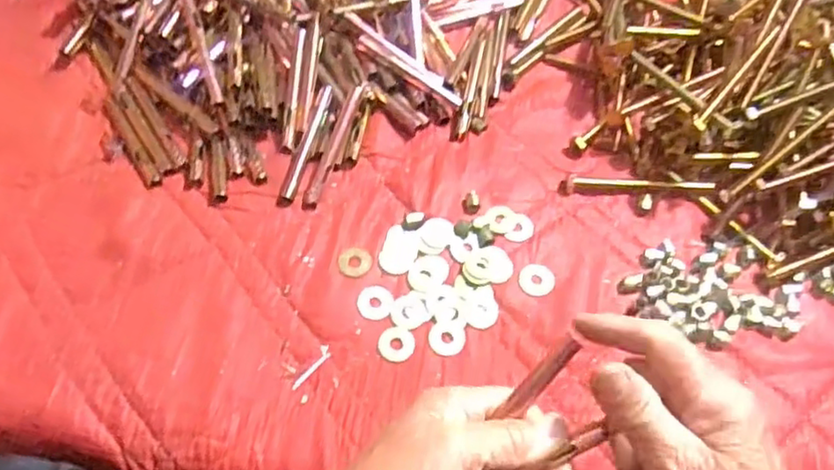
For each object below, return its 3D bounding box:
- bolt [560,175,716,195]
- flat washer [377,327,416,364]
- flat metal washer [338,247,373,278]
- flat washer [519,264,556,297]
[{"bbox_3d":[0.156,-0.037,0.468,0.105,0.011,0.013,1,59,-4],"label":"bolt"},{"bbox_3d":[-0.012,0.066,0.400,0.022,0.004,0.023,2,59,-3],"label":"flat washer"},{"bbox_3d":[-0.040,0.017,0.424,0.021,0.004,0.021,2,59,-3],"label":"flat metal washer"},{"bbox_3d":[0.079,0.029,0.428,0.023,0.004,0.024,2,59,-3],"label":"flat washer"}]

